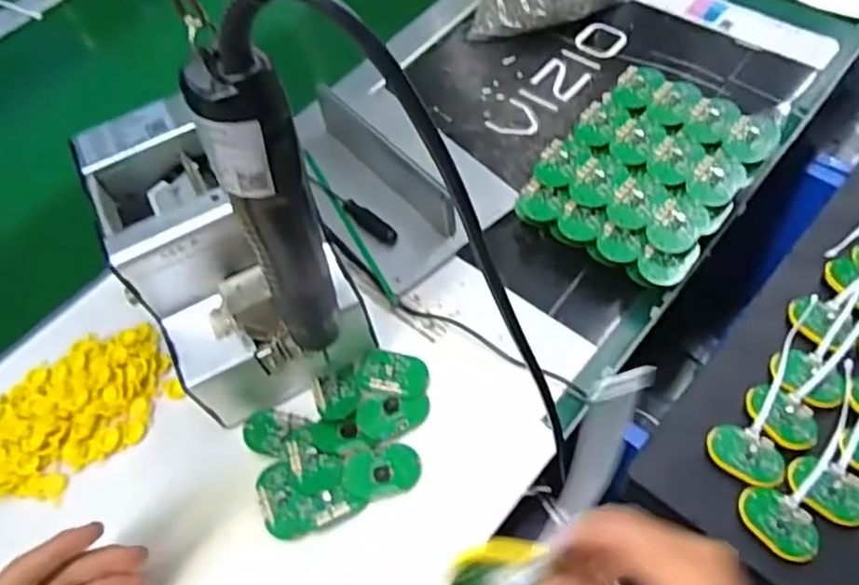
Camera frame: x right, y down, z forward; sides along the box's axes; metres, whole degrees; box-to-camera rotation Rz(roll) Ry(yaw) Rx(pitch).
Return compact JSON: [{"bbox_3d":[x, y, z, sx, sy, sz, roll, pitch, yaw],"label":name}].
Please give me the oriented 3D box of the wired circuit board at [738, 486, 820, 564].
[{"bbox_3d":[0.251,0.164,0.466,0.037,0.006,0.057,-43,59,-4],"label":"wired circuit board"}]

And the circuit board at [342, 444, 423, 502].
[{"bbox_3d":[-0.032,0.121,0.440,0.051,0.009,0.034,-17,60,-9],"label":"circuit board"}]

